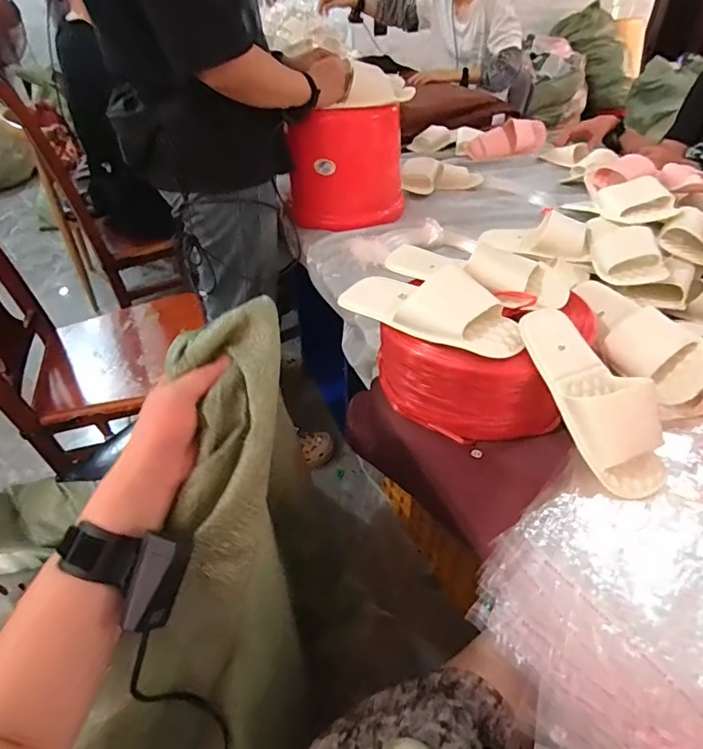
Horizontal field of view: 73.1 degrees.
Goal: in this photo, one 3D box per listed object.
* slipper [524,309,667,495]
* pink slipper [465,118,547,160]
[{"bbox_3d":[0.277,0.019,0.533,0.092,0.052,0.233,-18,69,-17],"label":"slipper"},{"bbox_3d":[0.496,-0.725,1.460,0.294,0.075,0.087,-17,44,-16],"label":"pink slipper"}]

